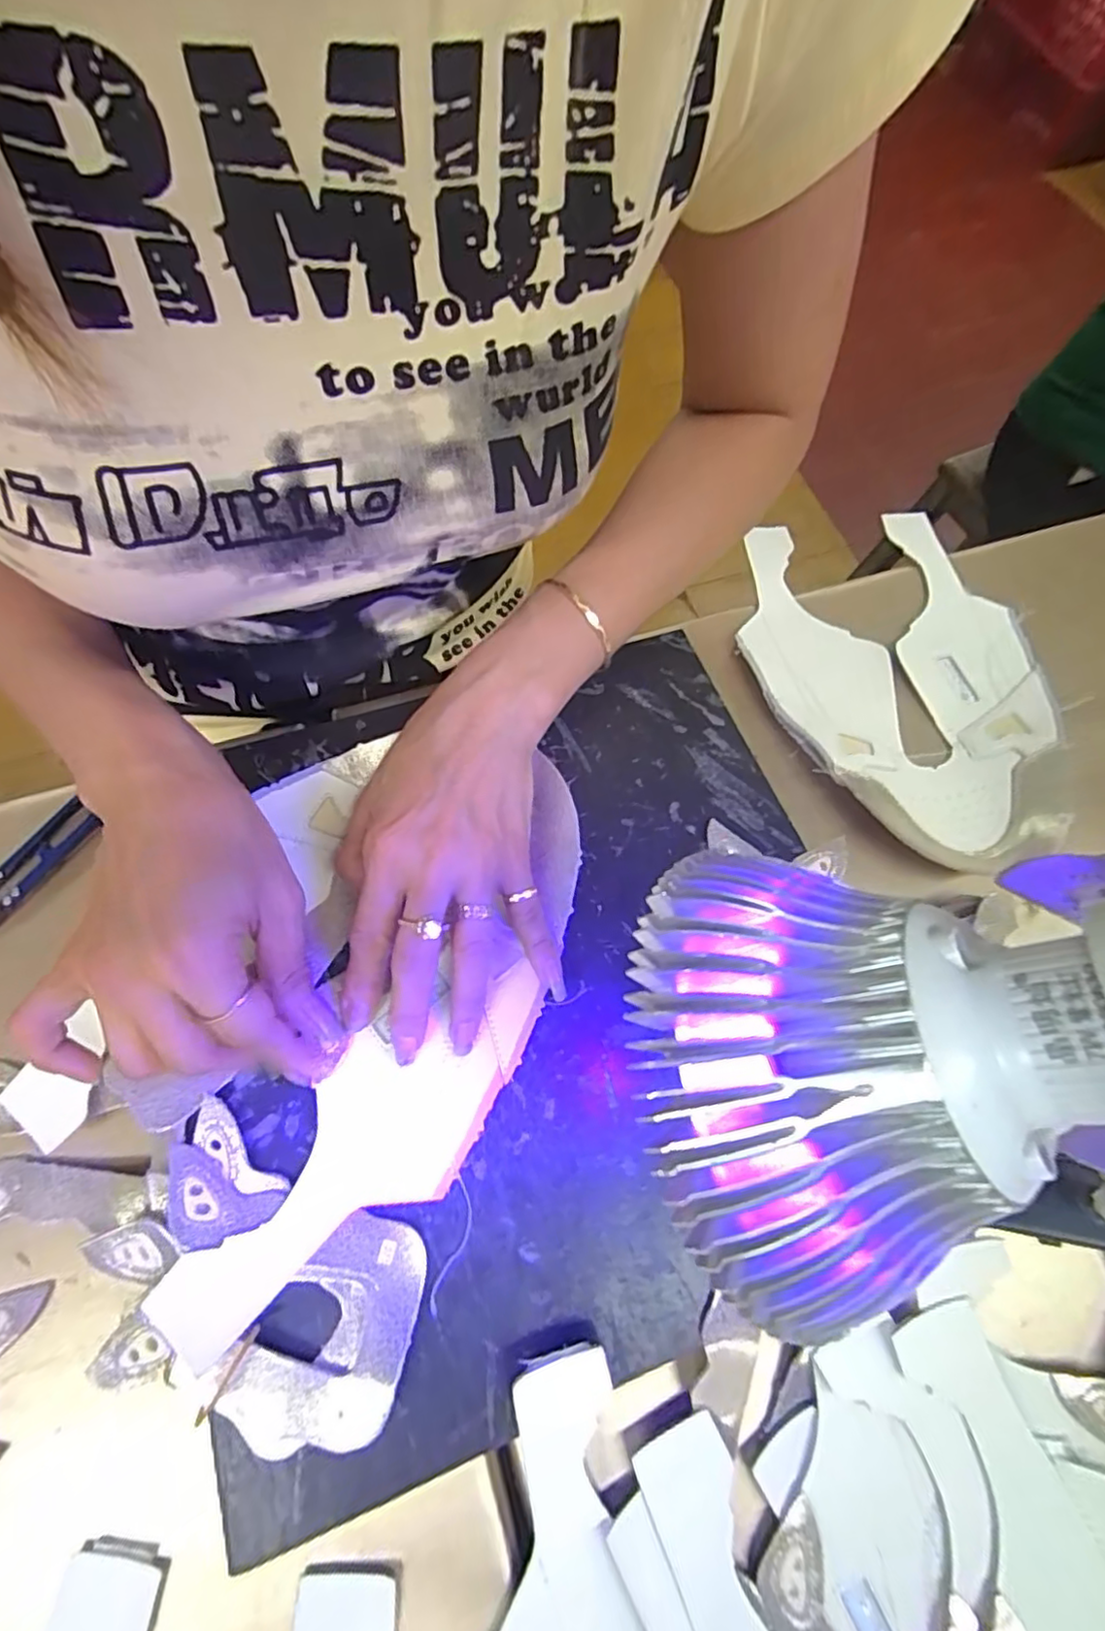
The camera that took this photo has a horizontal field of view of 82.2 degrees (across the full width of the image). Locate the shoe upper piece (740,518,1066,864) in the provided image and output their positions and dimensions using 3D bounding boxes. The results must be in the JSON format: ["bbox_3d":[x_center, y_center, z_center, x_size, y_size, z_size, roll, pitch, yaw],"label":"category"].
[{"bbox_3d":[0.204,-0.087,0.383,0.169,0.018,0.234,0,67,-2],"label":"shoe upper piece"}]

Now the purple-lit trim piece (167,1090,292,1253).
[{"bbox_3d":[-0.131,0.141,0.244,0.049,0.008,0.036,43,72,15],"label":"purple-lit trim piece"}]

